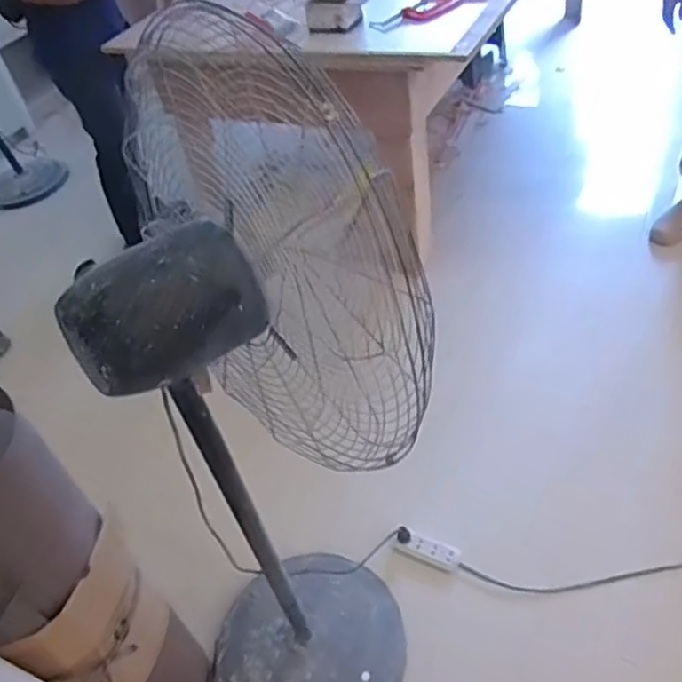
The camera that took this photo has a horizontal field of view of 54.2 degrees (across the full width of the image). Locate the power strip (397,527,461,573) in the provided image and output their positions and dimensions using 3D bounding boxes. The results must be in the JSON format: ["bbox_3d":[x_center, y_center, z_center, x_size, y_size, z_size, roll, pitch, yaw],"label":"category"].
[{"bbox_3d":[0.202,0.480,1.547,0.153,0.025,0.051,13,50,24],"label":"power strip"}]

